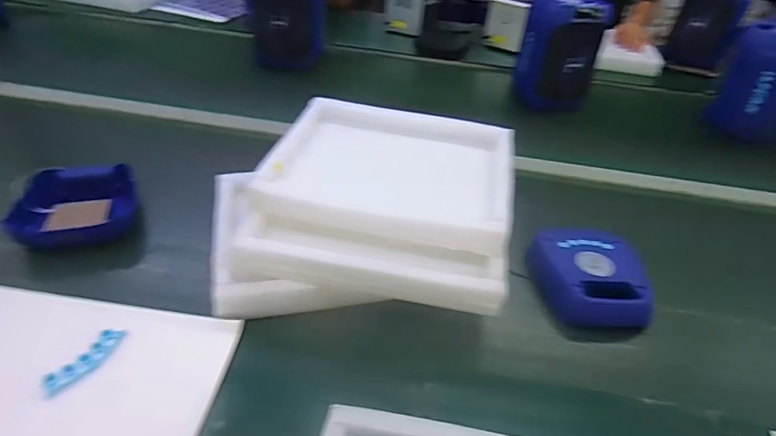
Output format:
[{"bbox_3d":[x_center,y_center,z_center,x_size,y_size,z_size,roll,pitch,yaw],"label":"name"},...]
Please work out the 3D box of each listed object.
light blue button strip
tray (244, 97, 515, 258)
[{"bbox_3d":[-0.345,0.162,0.555,0.027,0.017,0.093,20,40,18],"label":"light blue button strip"},{"bbox_3d":[0.011,-0.092,0.755,0.358,0.046,0.312,9,38,5],"label":"tray"}]

